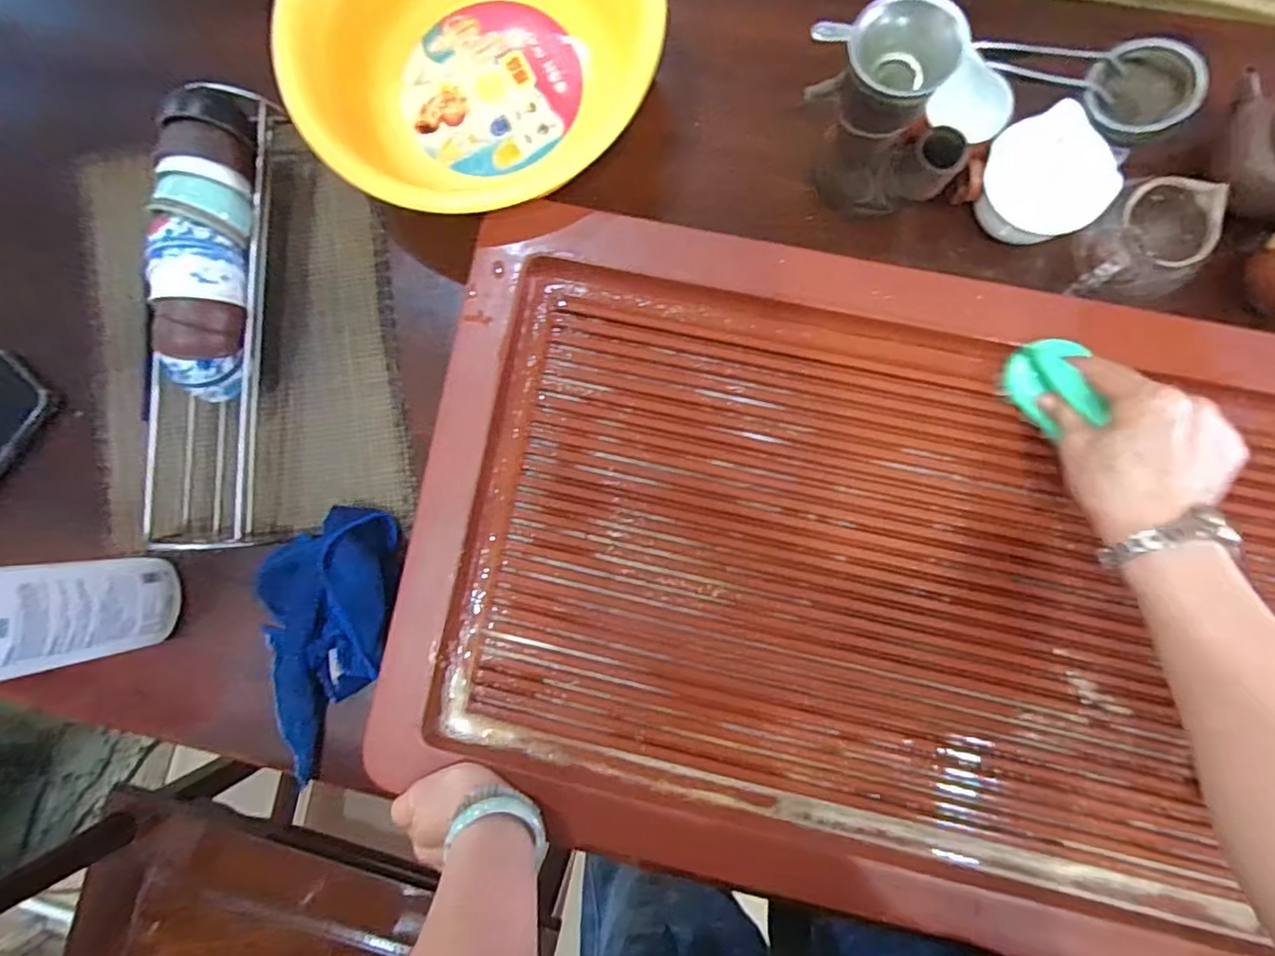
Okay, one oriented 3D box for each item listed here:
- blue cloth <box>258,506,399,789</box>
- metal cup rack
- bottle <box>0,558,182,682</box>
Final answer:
[{"bbox_3d":[-0.259,0.137,0.517,0.122,0.048,0.225,3,88,4],"label":"blue cloth"},{"bbox_3d":[-0.343,-0.125,0.510,0.088,0.087,0.363,-1,88,4],"label":"metal cup rack"},{"bbox_3d":[-0.427,0.100,0.452,0.067,0.184,0.073,-10,87,3],"label":"bottle"}]

